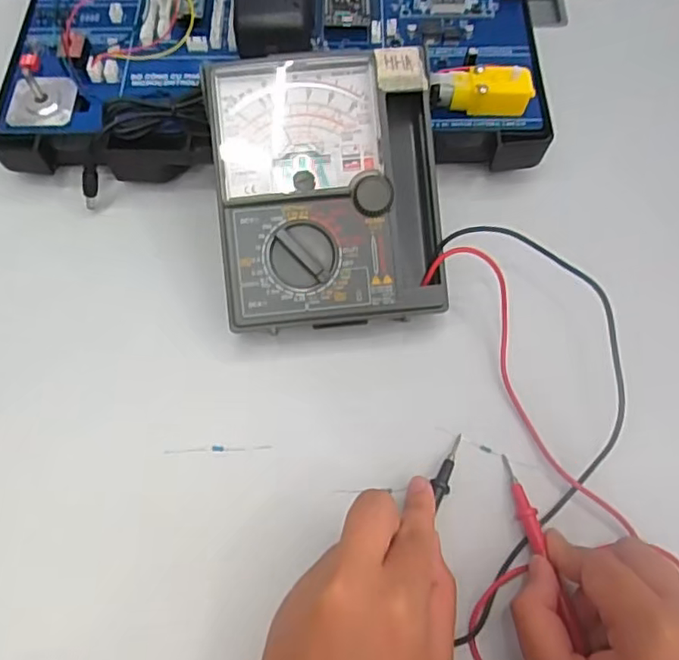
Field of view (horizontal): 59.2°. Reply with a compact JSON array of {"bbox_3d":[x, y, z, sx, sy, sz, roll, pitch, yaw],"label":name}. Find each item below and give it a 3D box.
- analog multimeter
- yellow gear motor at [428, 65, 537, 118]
[{"bbox_3d":[-0.007,-0.077,0.345,0.121,0.042,0.147,-5,89,-2],"label":"analog multimeter"},{"bbox_3d":[0.086,-0.147,0.368,0.061,0.024,0.022,-1,64,-1],"label":"yellow gear motor"}]

